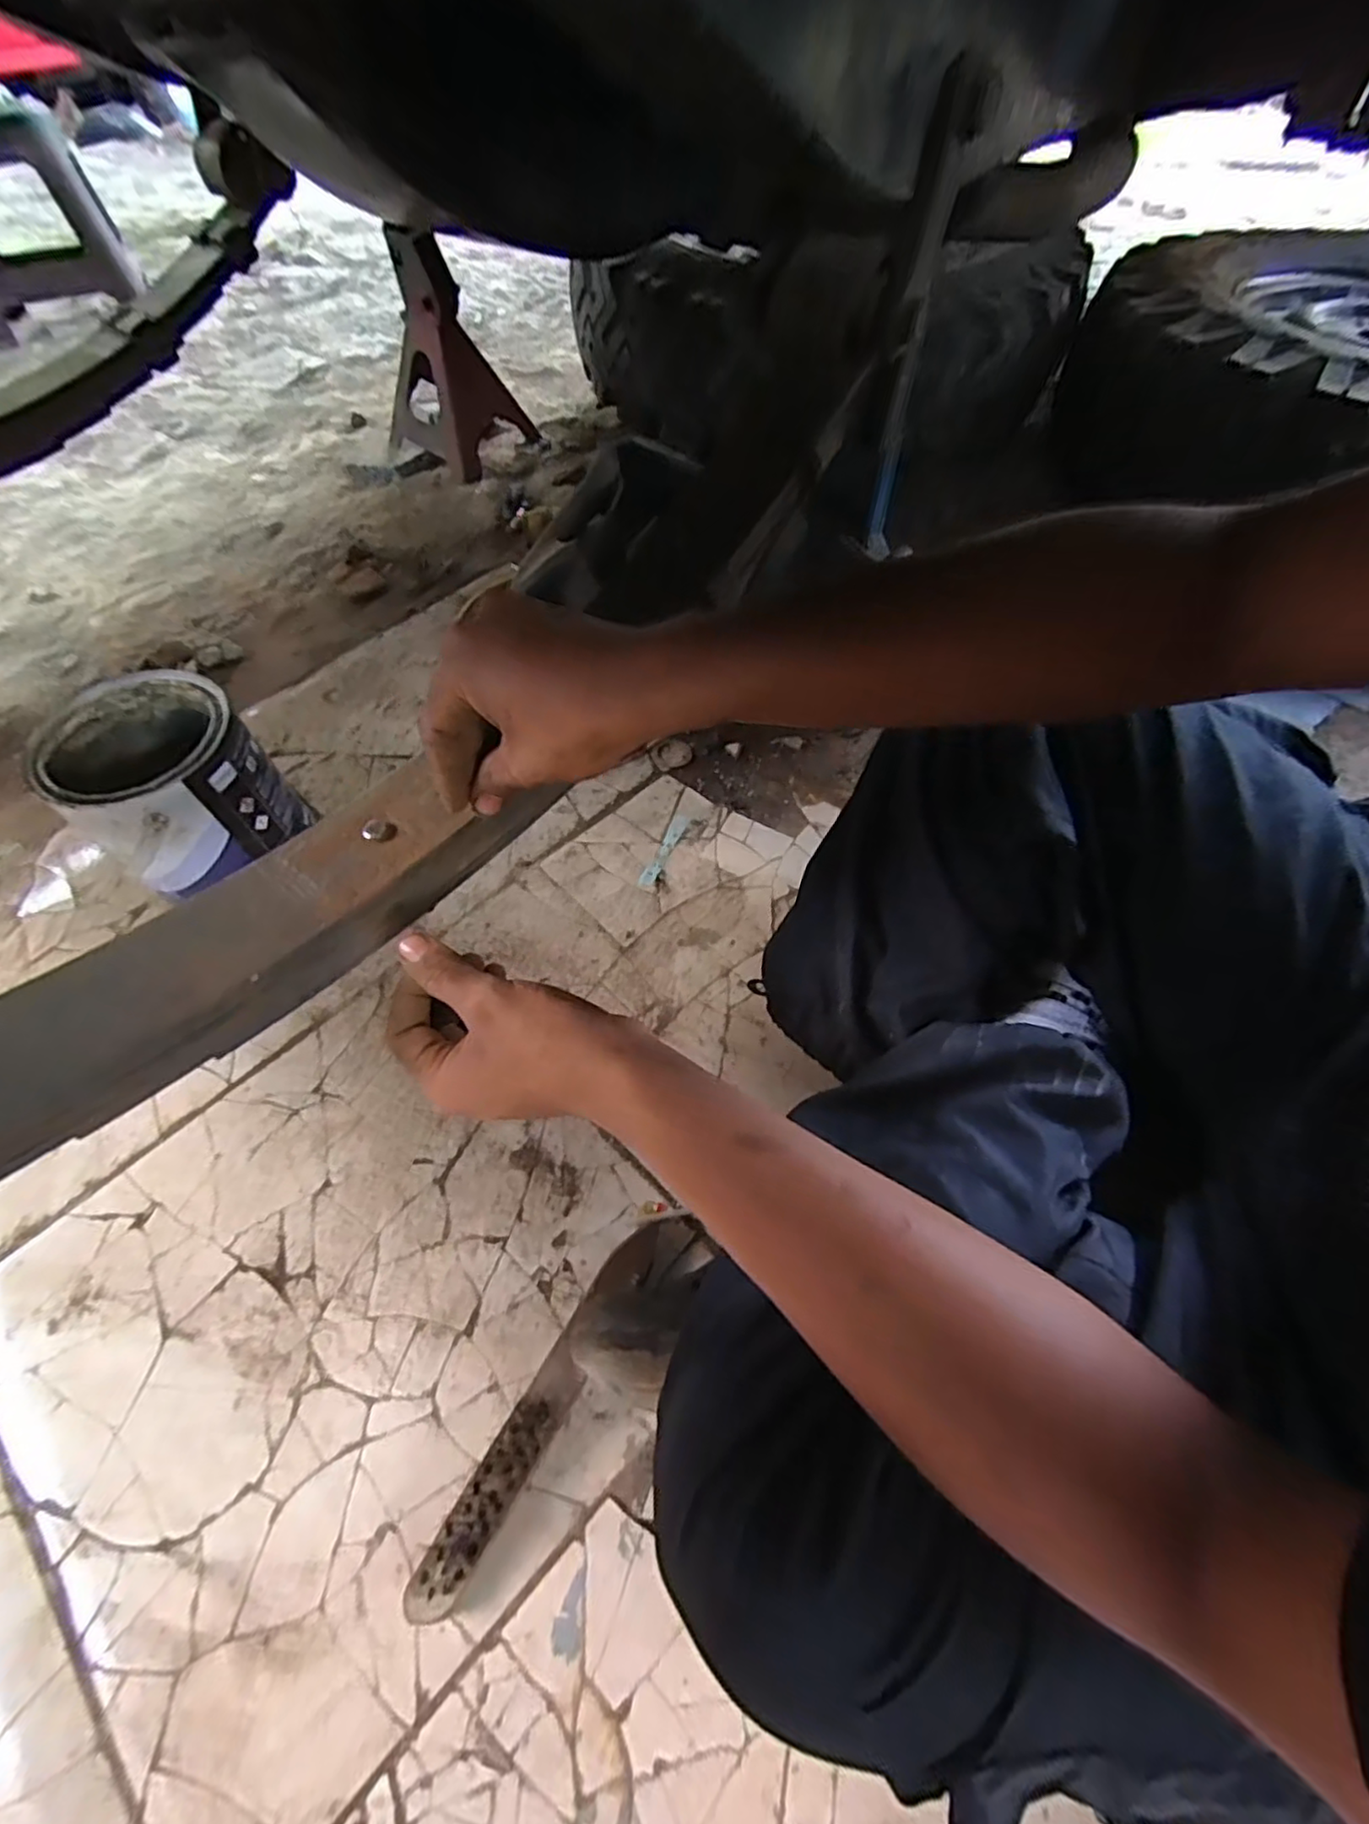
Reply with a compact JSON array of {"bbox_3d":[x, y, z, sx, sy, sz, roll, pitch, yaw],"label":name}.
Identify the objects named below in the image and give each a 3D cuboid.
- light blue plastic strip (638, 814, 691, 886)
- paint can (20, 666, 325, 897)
[{"bbox_3d":[-0.020,-0.063,0.685,0.015,0.008,0.096,20,61,12],"label":"light blue plastic strip"},{"bbox_3d":[-0.443,-0.107,0.612,0.152,0.160,0.158,0,58,0],"label":"paint can"}]

